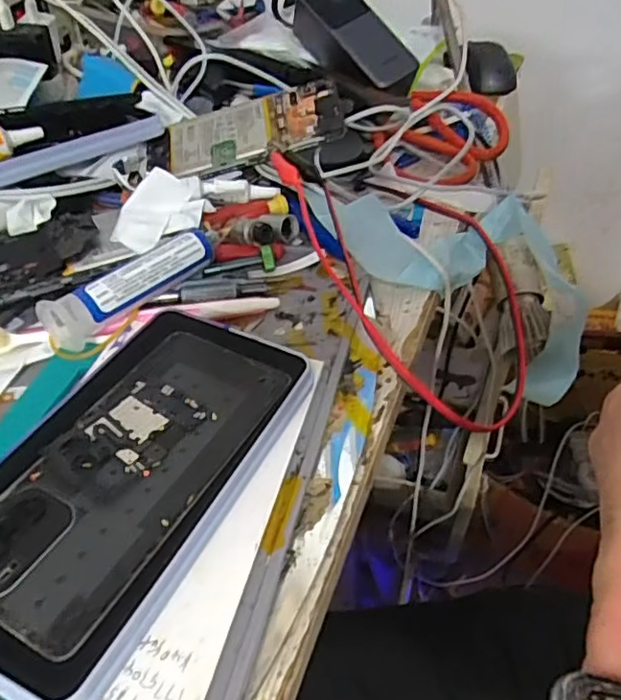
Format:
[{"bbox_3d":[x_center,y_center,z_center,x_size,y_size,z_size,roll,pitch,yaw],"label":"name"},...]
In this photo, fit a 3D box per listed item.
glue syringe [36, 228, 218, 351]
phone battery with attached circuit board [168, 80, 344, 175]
[{"bbox_3d":[-0.099,-0.043,0.355,0.113,0.020,0.028,-30,49,-28],"label":"glue syringe"},{"bbox_3d":[-0.046,-0.175,0.477,0.138,0.011,0.068,-9,58,9],"label":"phone battery with attached circuit board"}]

